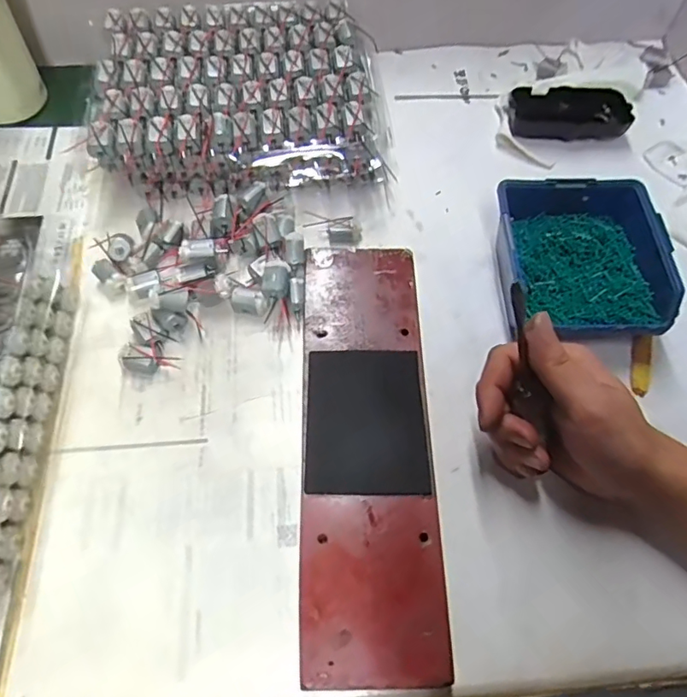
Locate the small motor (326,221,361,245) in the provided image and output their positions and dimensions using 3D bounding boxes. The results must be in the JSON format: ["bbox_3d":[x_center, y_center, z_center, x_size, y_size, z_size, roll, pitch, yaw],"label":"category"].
[{"bbox_3d":[0.001,-0.096,0.447,0.028,0.014,0.014,-12,65,-7],"label":"small motor"}]

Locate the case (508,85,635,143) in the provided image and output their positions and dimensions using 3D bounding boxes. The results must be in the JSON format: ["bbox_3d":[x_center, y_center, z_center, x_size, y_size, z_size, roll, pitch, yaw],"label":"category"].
[{"bbox_3d":[0.209,-0.222,0.496,0.106,0.028,0.048,3,64,1],"label":"case"}]

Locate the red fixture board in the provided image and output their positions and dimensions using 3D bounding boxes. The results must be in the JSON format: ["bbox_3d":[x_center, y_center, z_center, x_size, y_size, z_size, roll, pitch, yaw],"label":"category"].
[{"bbox_3d":[0.015,0.056,0.355,0.080,0.030,0.287,-1,64,-1],"label":"red fixture board"}]

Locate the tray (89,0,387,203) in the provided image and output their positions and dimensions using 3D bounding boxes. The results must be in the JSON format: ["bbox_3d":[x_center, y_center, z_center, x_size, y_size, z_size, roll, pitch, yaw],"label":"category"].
[{"bbox_3d":[-0.094,-0.222,0.474,0.238,0.068,0.189,-3,64,-2],"label":"tray"}]

